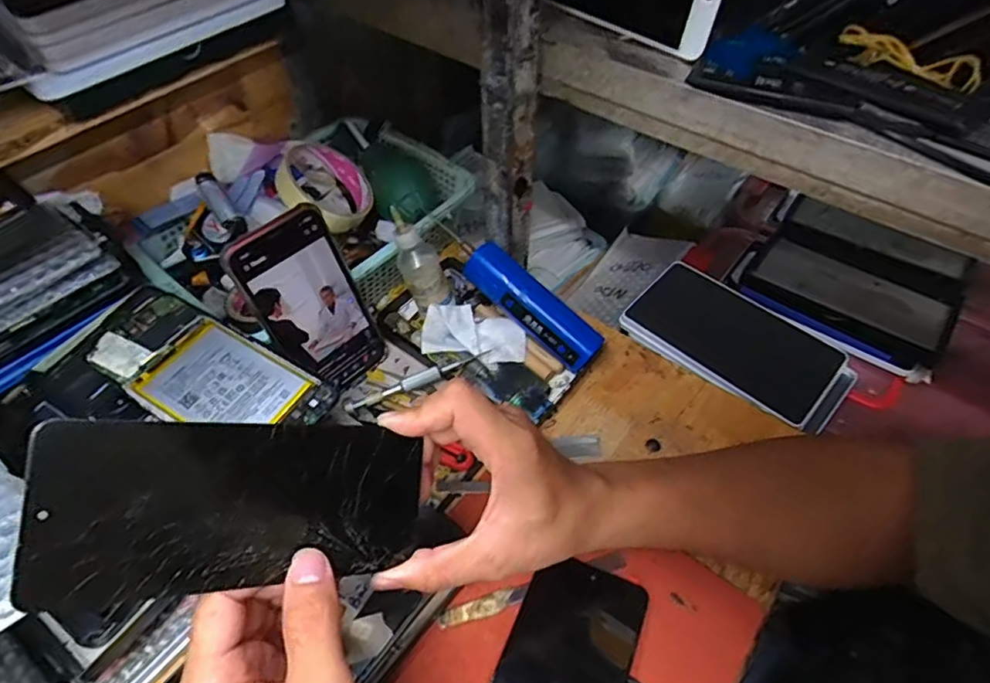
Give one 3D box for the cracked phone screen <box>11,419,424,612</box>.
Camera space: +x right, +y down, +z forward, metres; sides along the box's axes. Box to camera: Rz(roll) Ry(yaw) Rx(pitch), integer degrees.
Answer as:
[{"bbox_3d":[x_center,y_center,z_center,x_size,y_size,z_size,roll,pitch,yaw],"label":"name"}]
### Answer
[{"bbox_3d":[-0.110,0.073,0.251,0.158,0.004,0.072,6,83,-31],"label":"cracked phone screen"}]

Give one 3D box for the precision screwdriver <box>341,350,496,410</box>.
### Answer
[{"bbox_3d":[-0.061,0.030,0.457,0.126,0.010,0.014,-25,56,-18],"label":"precision screwdriver"}]

